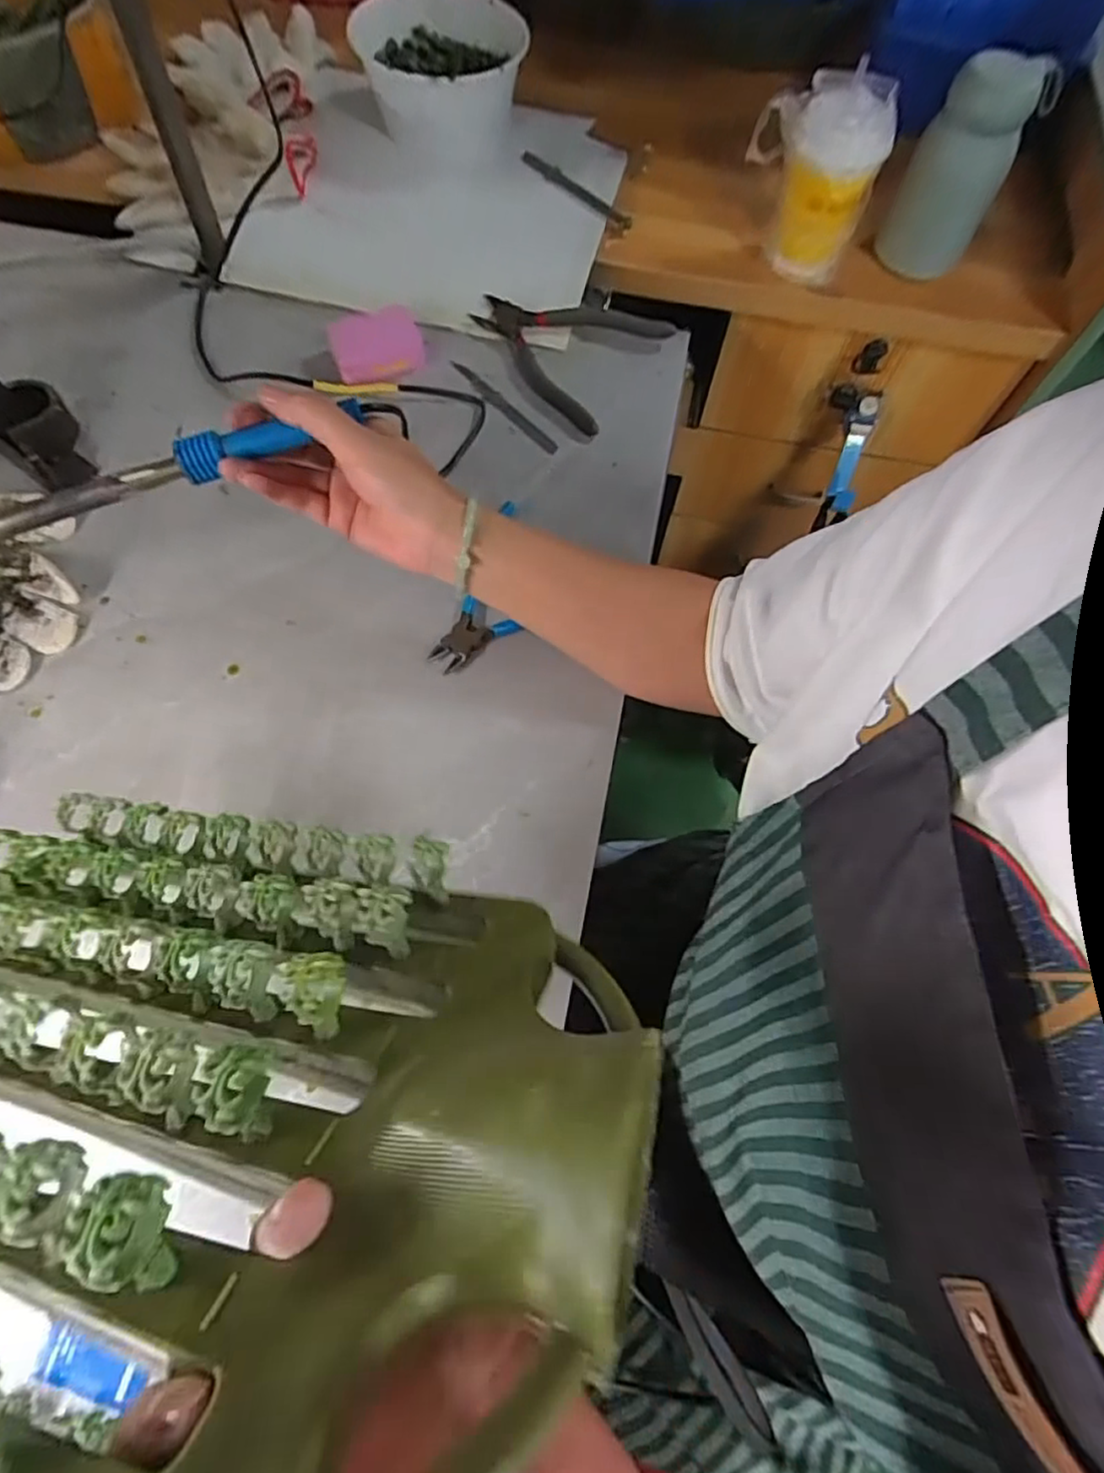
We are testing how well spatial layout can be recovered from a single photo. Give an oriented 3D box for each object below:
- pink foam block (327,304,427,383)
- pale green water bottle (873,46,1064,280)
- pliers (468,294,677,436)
[{"bbox_3d":[-0.152,-0.343,0.582,0.077,0.017,0.076,-17,69,-8],"label":"pink foam block"},{"bbox_3d":[0.342,-0.470,0.568,0.070,0.153,0.066,34,71,12],"label":"pale green water bottle"},{"bbox_3d":[0.007,-0.352,0.589,0.157,0.018,0.138,32,70,12],"label":"pliers"}]

